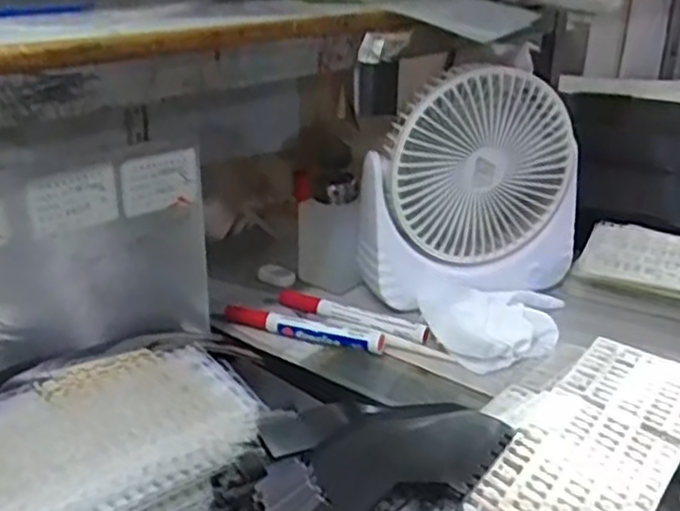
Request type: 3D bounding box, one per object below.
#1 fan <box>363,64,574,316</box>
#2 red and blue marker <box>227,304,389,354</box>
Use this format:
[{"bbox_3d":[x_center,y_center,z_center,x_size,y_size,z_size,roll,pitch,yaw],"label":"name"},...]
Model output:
[{"bbox_3d":[0.113,-0.058,0.613,0.182,0.191,0.079,-13,25,-26],"label":"fan"},{"bbox_3d":[-0.034,0.058,0.598,0.146,0.018,0.022,9,24,22],"label":"red and blue marker"}]

